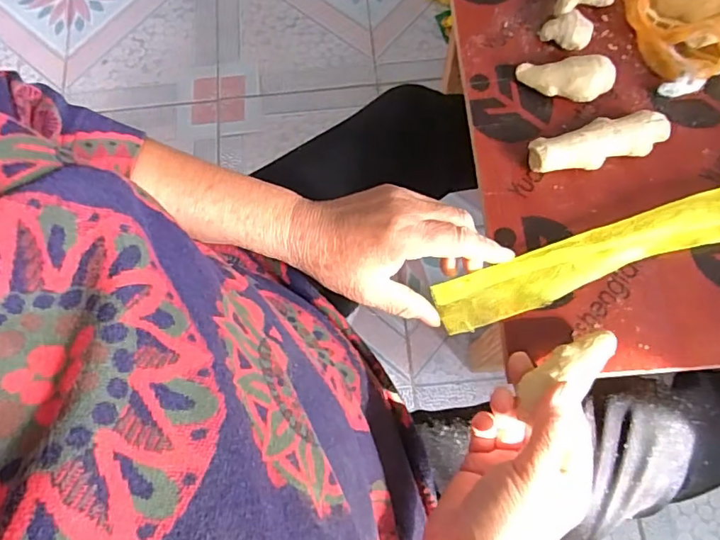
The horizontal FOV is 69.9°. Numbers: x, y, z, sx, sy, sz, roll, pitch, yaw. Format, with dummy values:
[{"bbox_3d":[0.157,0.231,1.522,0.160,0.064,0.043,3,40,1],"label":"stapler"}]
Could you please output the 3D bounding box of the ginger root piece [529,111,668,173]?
[{"bbox_3d":[0.182,-0.095,0.396,0.107,0.022,0.033,-17,73,-6],"label":"ginger root piece"}]

